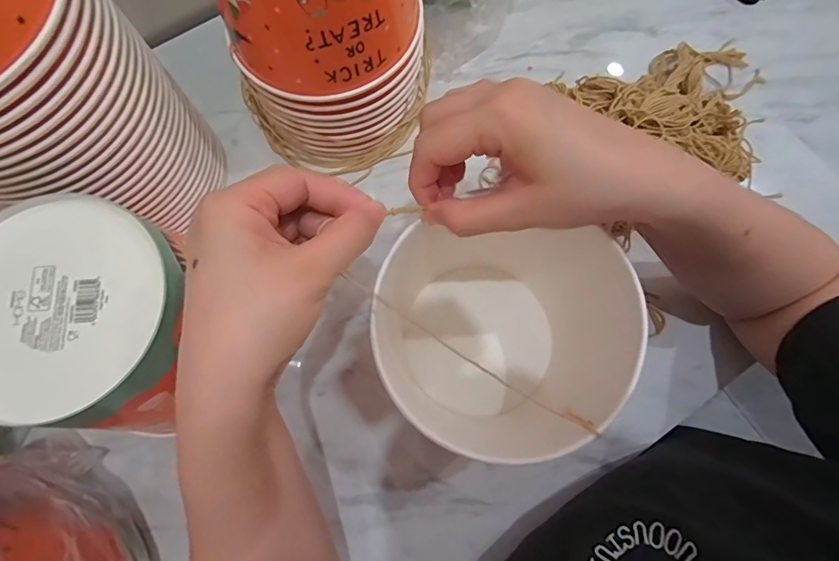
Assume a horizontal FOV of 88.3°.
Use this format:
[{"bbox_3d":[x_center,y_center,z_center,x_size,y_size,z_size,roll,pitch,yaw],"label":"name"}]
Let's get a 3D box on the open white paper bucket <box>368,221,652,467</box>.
[{"bbox_3d":[0.060,0.037,0.323,0.173,0.137,0.151,2,76,0],"label":"open white paper bucket"}]

